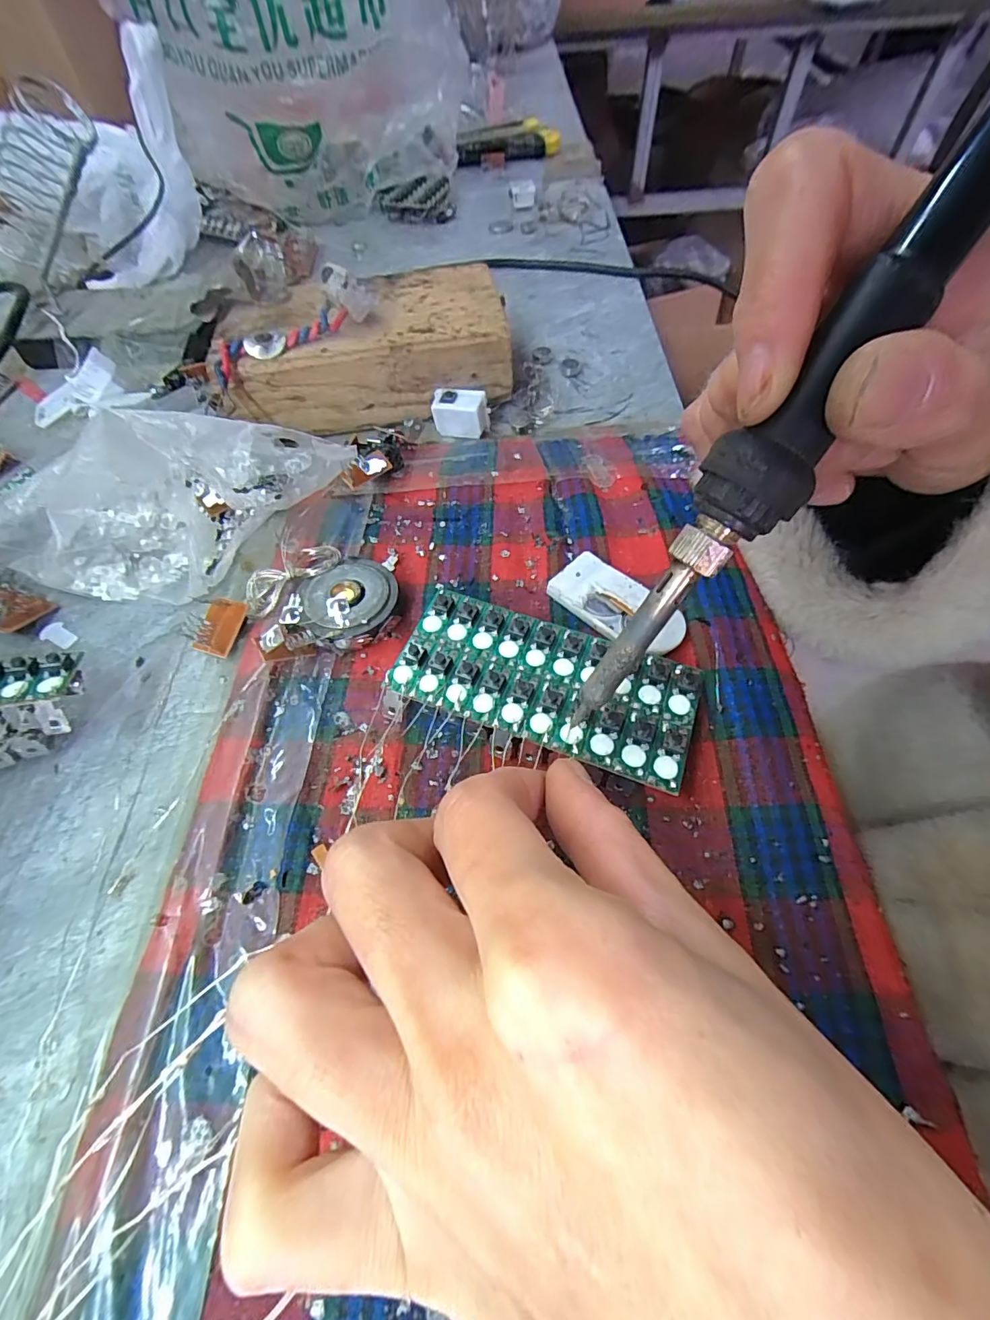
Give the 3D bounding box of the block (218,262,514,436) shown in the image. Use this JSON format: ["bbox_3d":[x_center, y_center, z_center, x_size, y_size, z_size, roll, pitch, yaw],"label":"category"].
[{"bbox_3d":[-0.066,-0.162,0.261,0.141,0.039,0.081,-15,60,-6],"label":"block"}]

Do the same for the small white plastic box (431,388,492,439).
[{"bbox_3d":[-0.018,-0.124,0.247,0.027,0.017,0.014,15,61,12],"label":"small white plastic box"}]

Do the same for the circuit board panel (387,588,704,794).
[{"bbox_3d":[0.015,0.005,0.158,0.094,0.005,0.041,18,59,13],"label":"circuit board panel"}]

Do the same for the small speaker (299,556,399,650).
[{"bbox_3d":[-0.054,-0.021,0.188,0.035,0.012,0.037,-1,59,1],"label":"small speaker"}]

